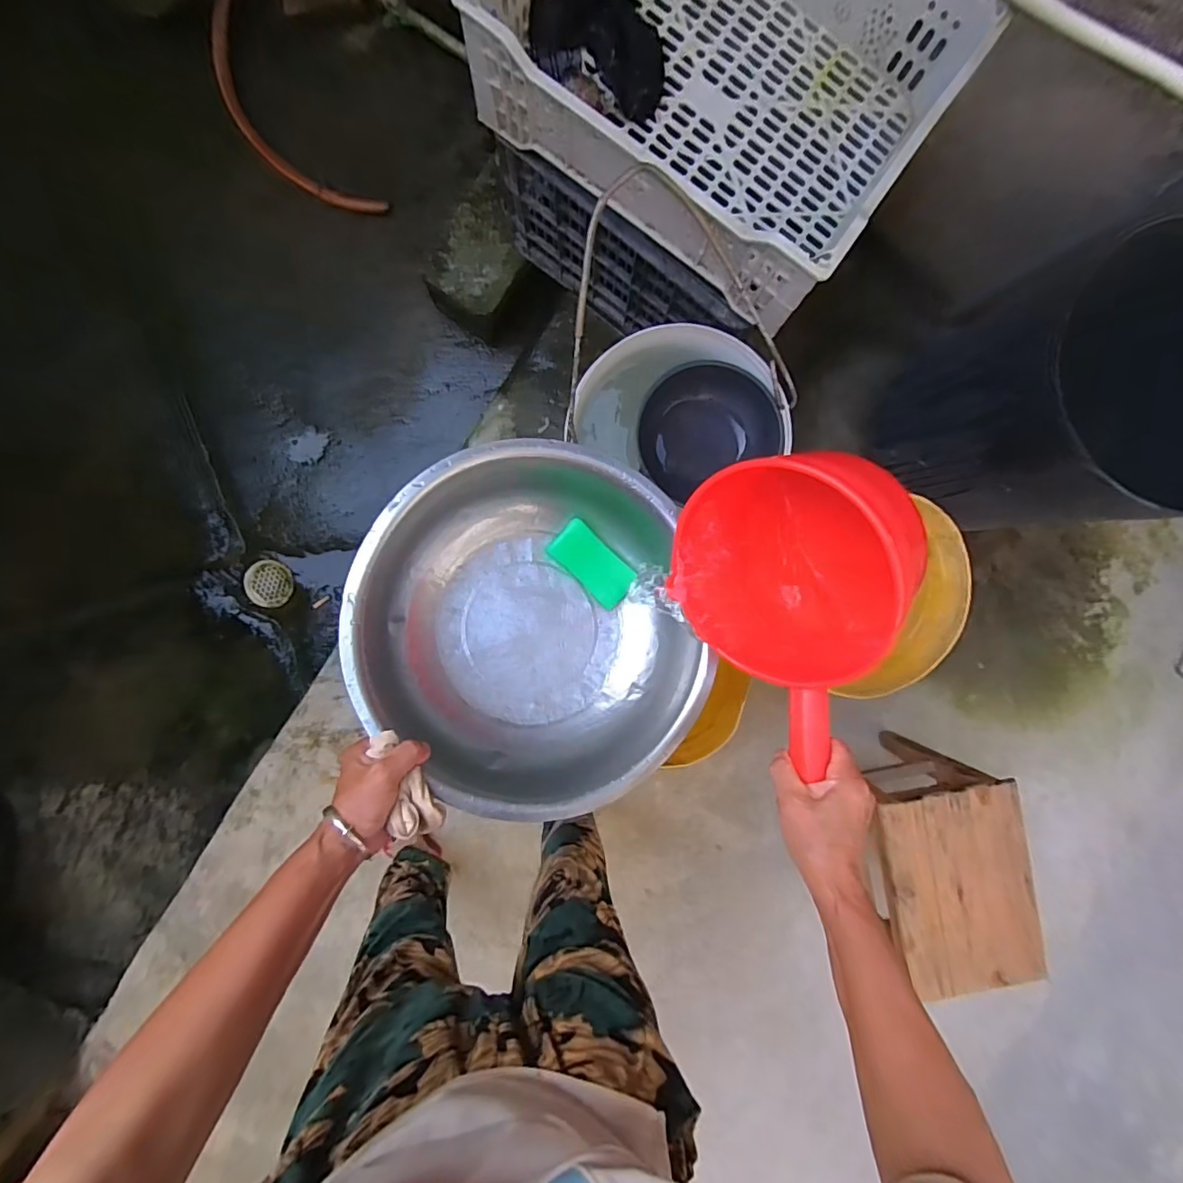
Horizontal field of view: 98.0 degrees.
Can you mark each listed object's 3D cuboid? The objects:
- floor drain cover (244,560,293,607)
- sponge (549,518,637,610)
[{"bbox_3d":[-0.782,-0.019,1.245,0.103,0.012,0.111,0,101,-11],"label":"floor drain cover"},{"bbox_3d":[0.002,-0.032,0.613,0.106,0.011,0.053,44,90,-4],"label":"sponge"}]

